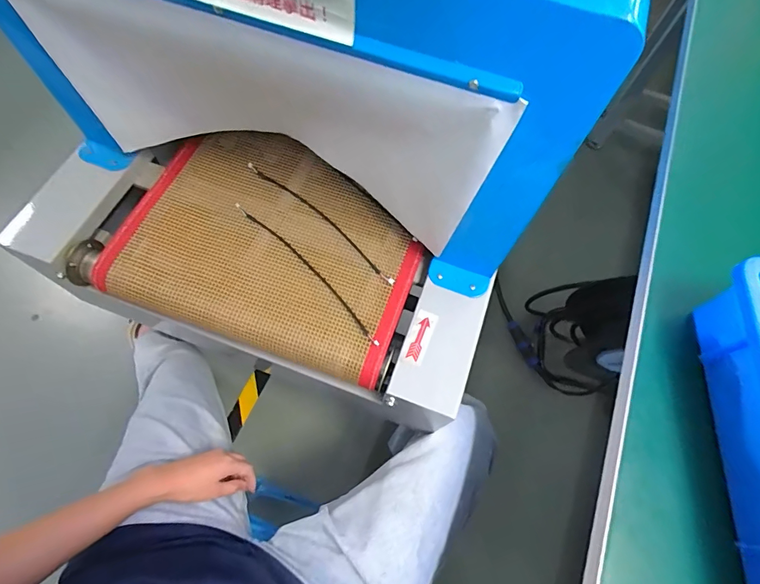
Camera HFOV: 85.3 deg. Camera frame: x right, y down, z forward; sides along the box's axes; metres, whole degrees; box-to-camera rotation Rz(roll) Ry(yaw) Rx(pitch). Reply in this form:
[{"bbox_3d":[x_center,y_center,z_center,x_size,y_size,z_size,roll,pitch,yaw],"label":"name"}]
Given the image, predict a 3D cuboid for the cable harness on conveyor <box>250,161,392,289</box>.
[{"bbox_3d":[-0.083,-0.105,0.592,0.294,0.011,0.023,40,69,14],"label":"cable harness on conveyor"}]

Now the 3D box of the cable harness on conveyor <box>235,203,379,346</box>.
[{"bbox_3d":[-0.099,-0.031,0.558,0.017,0.006,0.292,-41,74,-19],"label":"cable harness on conveyor"}]

